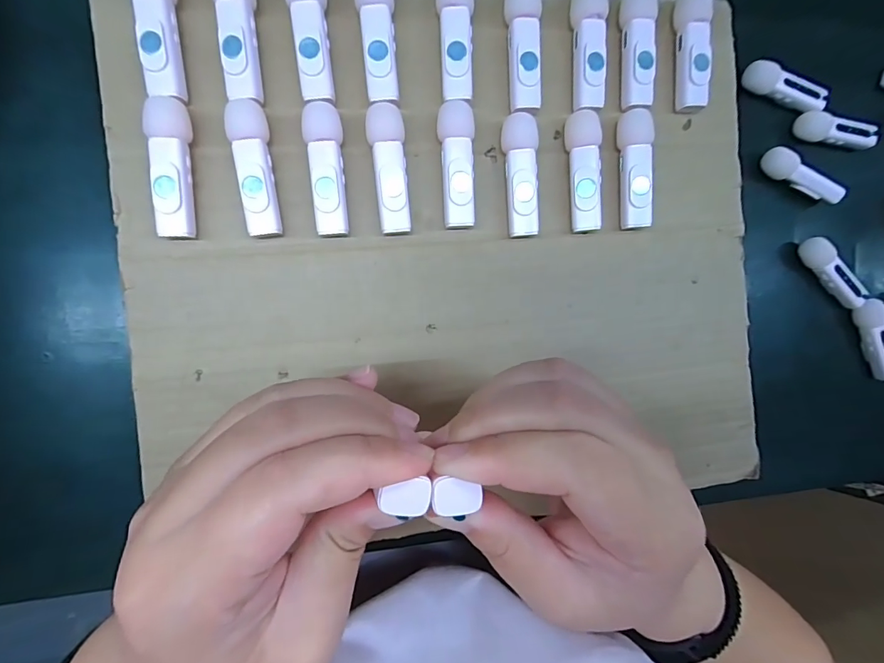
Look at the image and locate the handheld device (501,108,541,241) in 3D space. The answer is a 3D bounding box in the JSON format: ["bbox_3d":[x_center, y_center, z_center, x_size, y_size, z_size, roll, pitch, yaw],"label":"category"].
[{"bbox_3d":[0.042,-0.085,0.241,0.018,0.017,0.064,-4,89,-10],"label":"handheld device"}]

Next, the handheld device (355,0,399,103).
[{"bbox_3d":[-0.032,-0.149,0.225,0.018,0.016,0.062,-8,89,-10],"label":"handheld device"}]

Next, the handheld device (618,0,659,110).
[{"bbox_3d":[0.110,-0.158,0.247,0.017,0.015,0.063,-2,88,-9],"label":"handheld device"}]

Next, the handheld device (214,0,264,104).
[{"bbox_3d":[-0.098,-0.143,0.212,0.017,0.018,0.061,-3,88,-10],"label":"handheld device"}]

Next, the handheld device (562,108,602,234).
[{"bbox_3d":[0.078,-0.088,0.246,0.016,0.017,0.064,-3,89,-10],"label":"handheld device"}]

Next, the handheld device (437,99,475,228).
[{"bbox_3d":[0.008,-0.088,0.235,0.018,0.016,0.063,-6,89,-10],"label":"handheld device"}]

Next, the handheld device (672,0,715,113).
[{"bbox_3d":[0.143,-0.161,0.253,0.016,0.017,0.061,-3,88,-10],"label":"handheld device"}]

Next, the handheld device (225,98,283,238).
[{"bbox_3d":[-0.093,-0.080,0.218,0.018,0.016,0.064,-6,89,-10],"label":"handheld device"}]

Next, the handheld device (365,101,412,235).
[{"bbox_3d":[-0.027,-0.084,0.229,0.018,0.016,0.064,-8,89,-10],"label":"handheld device"}]

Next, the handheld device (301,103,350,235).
[{"bbox_3d":[-0.059,-0.081,0.224,0.018,0.016,0.064,-3,89,-10],"label":"handheld device"}]

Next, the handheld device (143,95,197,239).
[{"bbox_3d":[-0.130,-0.077,0.212,0.017,0.017,0.063,0,88,-9],"label":"handheld device"}]

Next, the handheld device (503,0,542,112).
[{"bbox_3d":[0.044,-0.153,0.237,0.017,0.015,0.065,-3,89,-10],"label":"handheld device"}]

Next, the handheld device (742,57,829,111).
[{"bbox_3d":[0.244,-0.174,0.310,0.060,0.015,0.019,17,85,-8],"label":"handheld device"}]

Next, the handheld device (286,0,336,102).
[{"bbox_3d":[-0.064,-0.147,0.220,0.018,0.017,0.063,-8,89,-10],"label":"handheld device"}]

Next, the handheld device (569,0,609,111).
[{"bbox_3d":[0.080,-0.155,0.243,0.017,0.016,0.065,-2,88,-9],"label":"handheld device"}]

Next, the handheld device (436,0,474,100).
[{"bbox_3d":[0.006,-0.153,0.231,0.018,0.016,0.062,-1,88,-9],"label":"handheld device"}]

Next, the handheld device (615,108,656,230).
[{"bbox_3d":[0.110,-0.092,0.251,0.016,0.016,0.064,-4,89,-10],"label":"handheld device"}]

